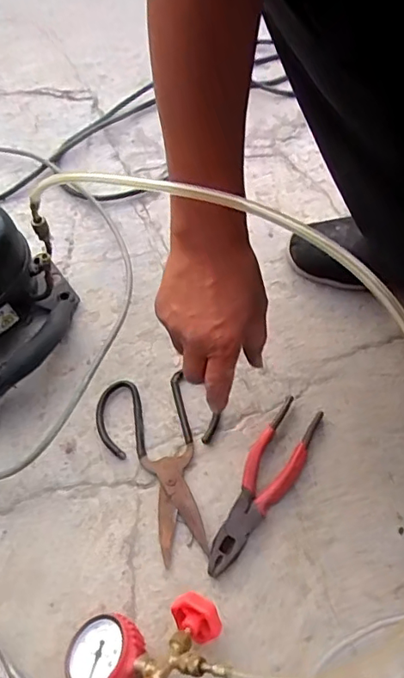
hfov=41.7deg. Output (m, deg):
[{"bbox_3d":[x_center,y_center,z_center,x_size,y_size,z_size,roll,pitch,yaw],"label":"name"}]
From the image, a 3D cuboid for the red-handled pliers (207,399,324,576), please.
[{"bbox_3d":[0.062,0.146,0.536,0.052,0.015,0.192,26,64,16],"label":"red-handled pliers"}]

